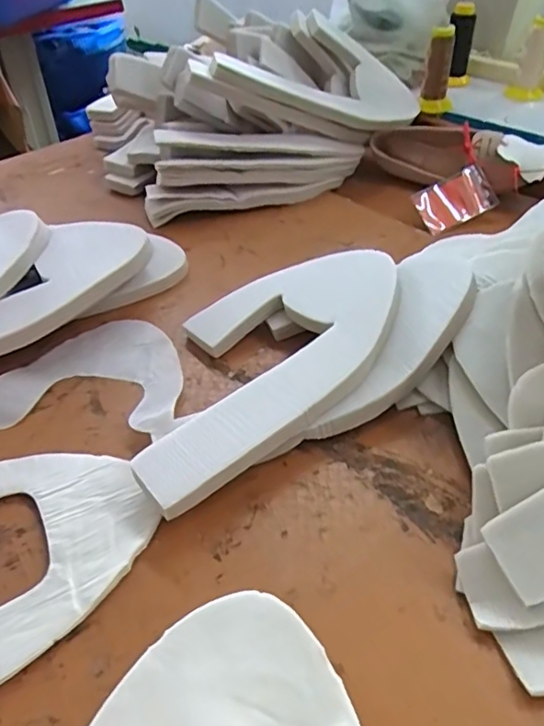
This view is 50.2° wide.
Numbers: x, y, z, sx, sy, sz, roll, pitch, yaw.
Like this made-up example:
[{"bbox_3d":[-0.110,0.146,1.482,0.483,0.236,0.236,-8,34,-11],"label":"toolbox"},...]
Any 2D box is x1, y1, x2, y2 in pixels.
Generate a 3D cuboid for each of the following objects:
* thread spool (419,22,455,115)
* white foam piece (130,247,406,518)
[{"bbox_3d":[0.258,-0.449,0.885,0.046,0.107,0.042,-1,42,1],"label":"thread spool"},{"bbox_3d":[-0.011,-0.012,0.553,0.323,0.030,0.194,-35,44,-22],"label":"white foam piece"}]

